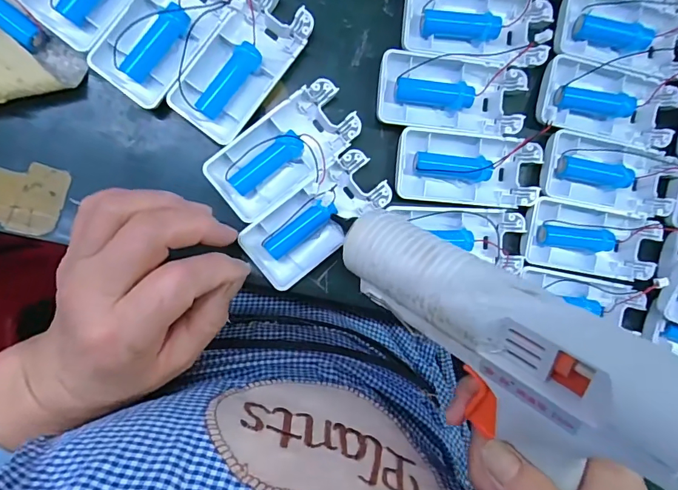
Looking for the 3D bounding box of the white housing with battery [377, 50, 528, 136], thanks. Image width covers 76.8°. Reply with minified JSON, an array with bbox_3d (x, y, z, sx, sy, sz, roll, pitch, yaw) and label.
[{"bbox_3d":[0.070,-0.096,0.270,0.091,0.015,0.046,4,92,-7],"label":"white housing with battery"}]

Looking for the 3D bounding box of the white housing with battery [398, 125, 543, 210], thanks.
[{"bbox_3d":[0.082,-0.048,0.276,0.091,0.016,0.044,5,92,-7],"label":"white housing with battery"}]

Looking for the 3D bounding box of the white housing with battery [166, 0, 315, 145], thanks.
[{"bbox_3d":[-0.058,-0.109,0.255,0.048,0.014,0.093,32,89,-7],"label":"white housing with battery"}]

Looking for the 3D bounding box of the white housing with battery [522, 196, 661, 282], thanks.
[{"bbox_3d":[0.168,-0.004,0.288,0.092,0.016,0.042,9,92,-7],"label":"white housing with battery"}]

